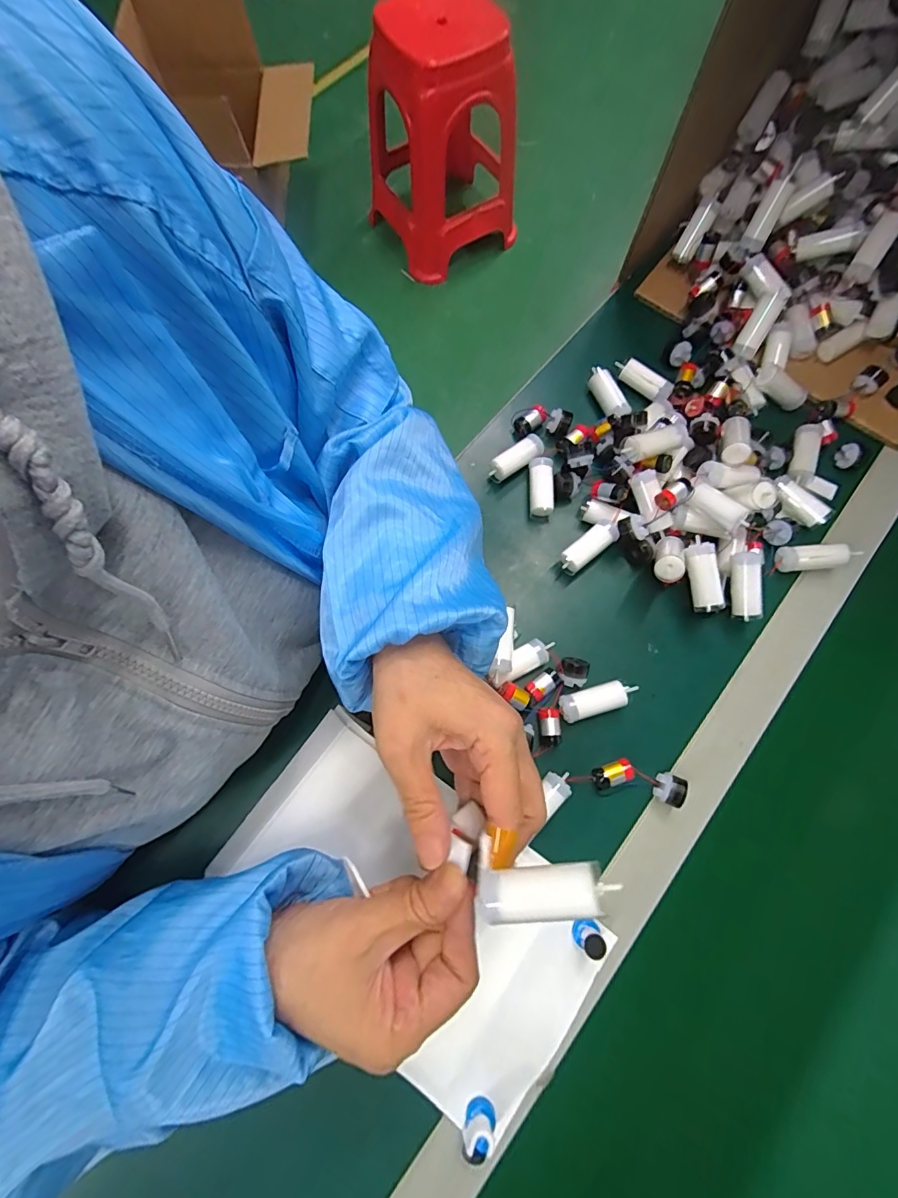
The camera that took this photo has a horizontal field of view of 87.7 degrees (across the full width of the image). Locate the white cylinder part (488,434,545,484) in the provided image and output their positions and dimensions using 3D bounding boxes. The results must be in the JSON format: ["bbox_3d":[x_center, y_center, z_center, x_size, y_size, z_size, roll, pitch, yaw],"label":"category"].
[{"bbox_3d":[0.060,-0.122,0.409,0.051,0.018,0.020,-37,77,-9],"label":"white cylinder part"}]

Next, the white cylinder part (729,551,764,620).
[{"bbox_3d":[0.232,-0.010,0.365,0.016,0.018,0.054,-4,97,-2],"label":"white cylinder part"}]

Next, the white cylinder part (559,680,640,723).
[{"bbox_3d":[0.114,0.077,0.360,0.059,0.017,0.021,-15,75,-4],"label":"white cylinder part"}]

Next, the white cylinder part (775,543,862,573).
[{"bbox_3d":[0.308,-0.035,0.389,0.064,0.014,0.019,-5,76,12],"label":"white cylinder part"}]

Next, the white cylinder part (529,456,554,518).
[{"bbox_3d":[0.080,-0.097,0.410,0.020,0.018,0.049,0,74,0],"label":"white cylinder part"}]

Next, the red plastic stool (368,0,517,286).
[{"bbox_3d":[-0.002,-1.217,1.258,0.366,0.452,0.382,-31,76,-8],"label":"red plastic stool"}]

